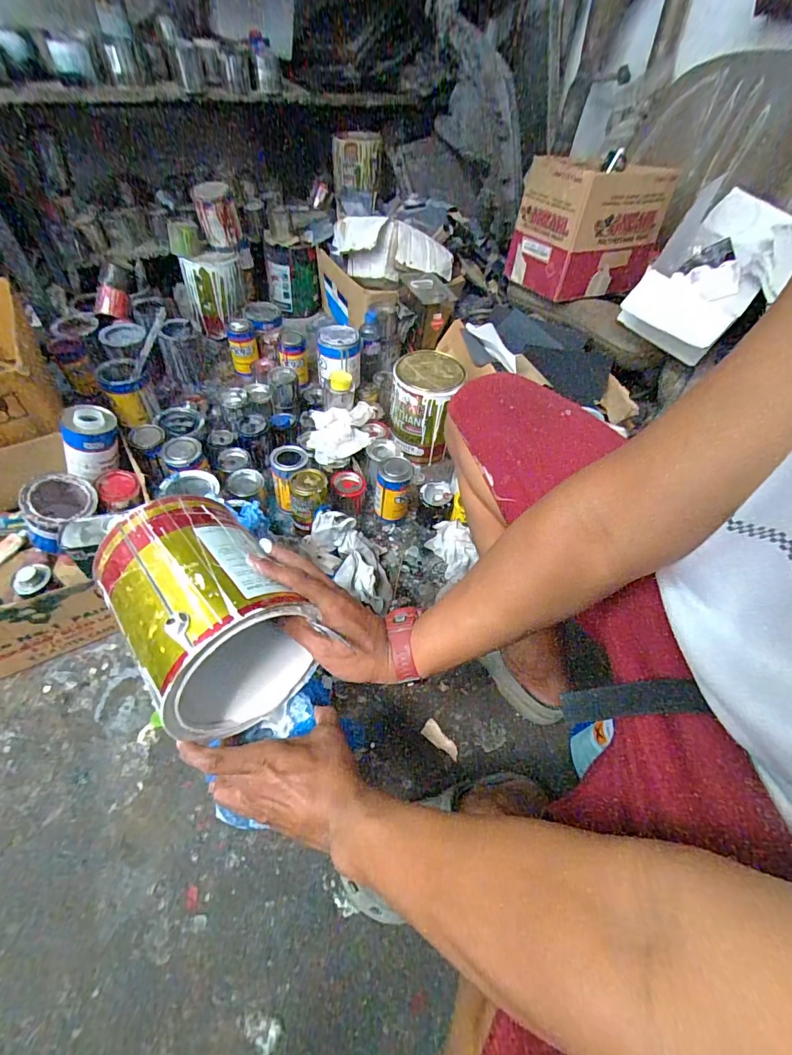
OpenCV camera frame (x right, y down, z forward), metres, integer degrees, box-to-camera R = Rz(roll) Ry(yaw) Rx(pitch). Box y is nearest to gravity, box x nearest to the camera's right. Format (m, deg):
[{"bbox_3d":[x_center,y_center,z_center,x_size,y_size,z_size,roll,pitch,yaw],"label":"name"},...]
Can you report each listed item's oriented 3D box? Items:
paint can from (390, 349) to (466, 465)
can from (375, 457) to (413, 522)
[{"bbox_3d":[0.066,-0.285,1.038,0.153,0.199,0.155,10,51,2],"label":"paint can"},{"bbox_3d":[-0.007,-0.078,0.924,0.071,0.135,0.072,11,51,3],"label":"can"}]

